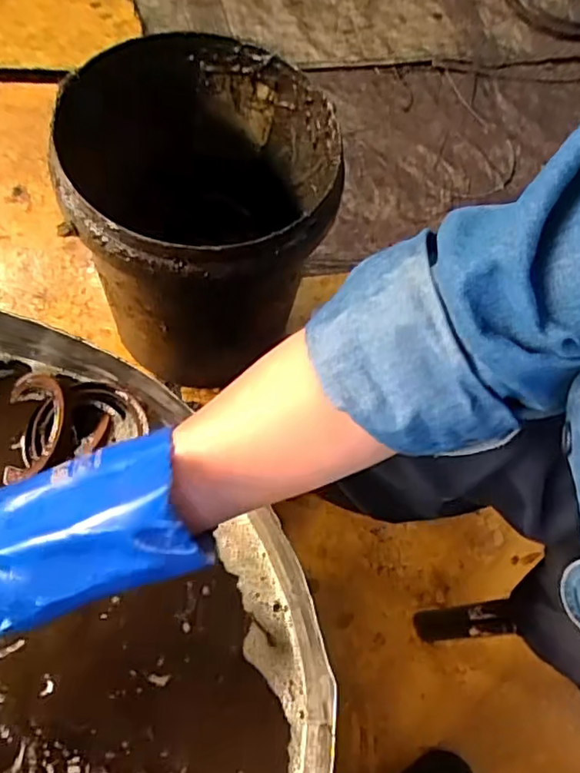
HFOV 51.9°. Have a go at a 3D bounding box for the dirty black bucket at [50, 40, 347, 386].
[{"bbox_3d":[-0.089,-0.187,0.709,0.256,0.292,0.262,1,67,-3],"label":"dirty black bucket"}]

